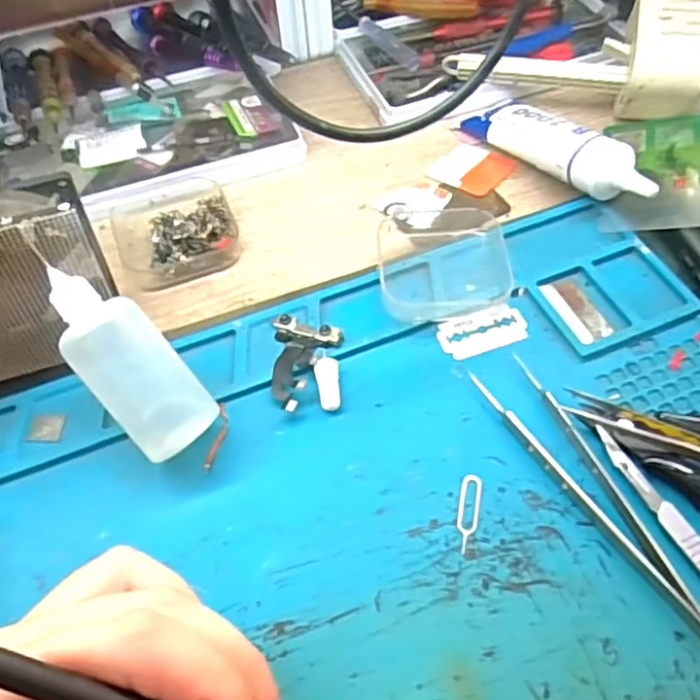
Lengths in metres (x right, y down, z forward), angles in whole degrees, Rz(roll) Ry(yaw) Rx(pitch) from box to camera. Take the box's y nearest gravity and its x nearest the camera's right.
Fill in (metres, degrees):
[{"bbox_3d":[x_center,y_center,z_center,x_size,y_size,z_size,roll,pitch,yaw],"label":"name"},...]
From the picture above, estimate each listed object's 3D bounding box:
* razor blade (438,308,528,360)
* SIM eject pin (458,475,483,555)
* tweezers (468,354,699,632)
[{"bbox_3d":[0.063,-0.009,0.323,0.042,0.004,0.021,-13,55,-7],"label":"razor blade"},{"bbox_3d":[0.047,0.065,0.272,0.009,0.004,0.033,9,56,8],"label":"SIM eject pin"},{"bbox_3d":[0.099,0.061,0.266,0.024,0.009,0.150,-22,56,-13],"label":"tweezers"}]

